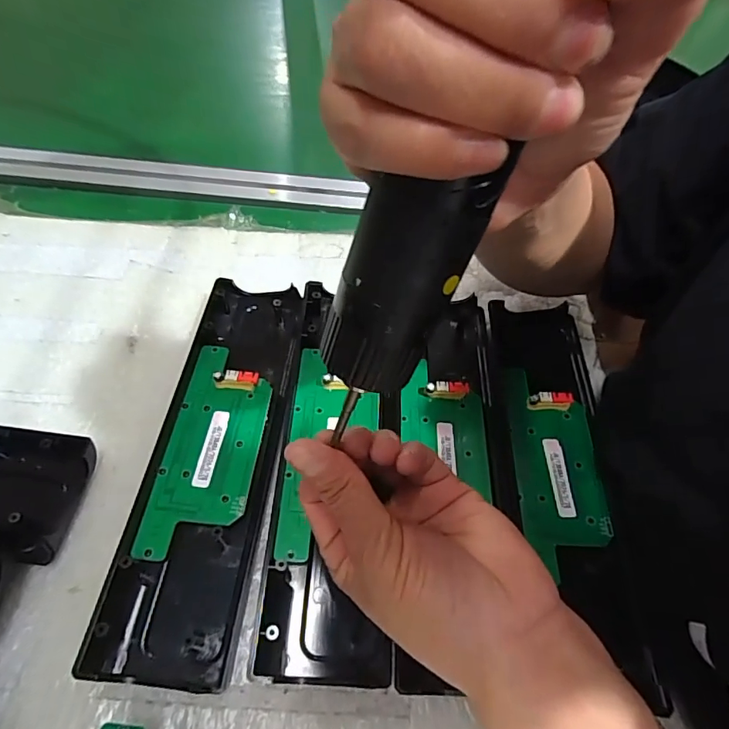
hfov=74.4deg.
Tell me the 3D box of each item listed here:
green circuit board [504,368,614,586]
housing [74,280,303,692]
[{"bbox_3d":[0.119,0.058,0.297,0.051,0.009,0.124,3,56,-1],"label":"green circuit board"},{"bbox_3d":[-0.090,0.048,0.293,0.066,0.018,0.244,6,56,1],"label":"housing"}]

